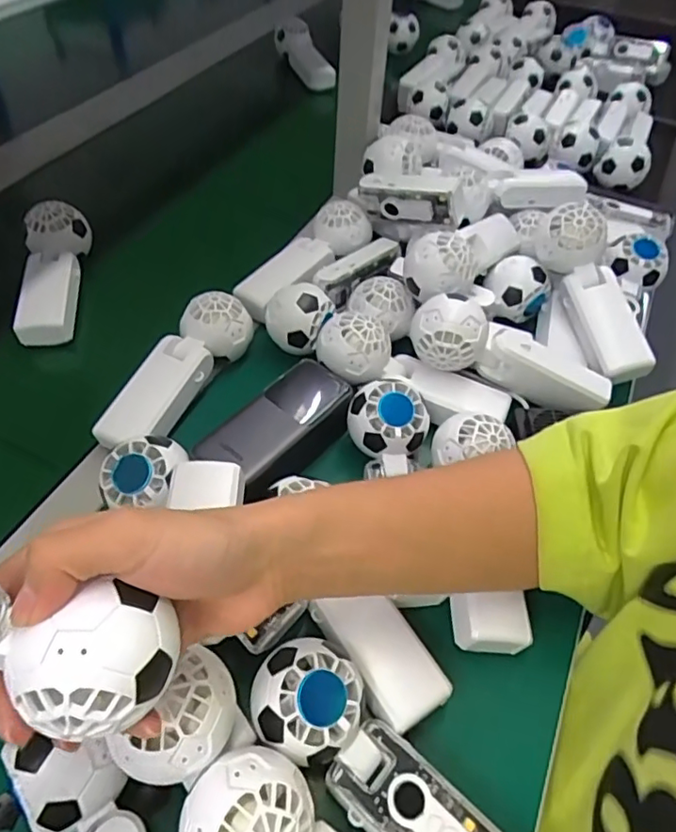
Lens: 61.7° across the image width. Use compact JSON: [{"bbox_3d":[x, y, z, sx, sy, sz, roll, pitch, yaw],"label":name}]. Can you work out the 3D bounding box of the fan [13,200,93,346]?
[{"bbox_3d":[-0.281,-0.142,0.551,0.059,0.054,0.149,-6,52,-7],"label":"fan"}]

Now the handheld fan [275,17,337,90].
[{"bbox_3d":[-0.058,-0.599,0.936,0.052,0.058,0.205,-14,53,-14],"label":"handheld fan"}]

